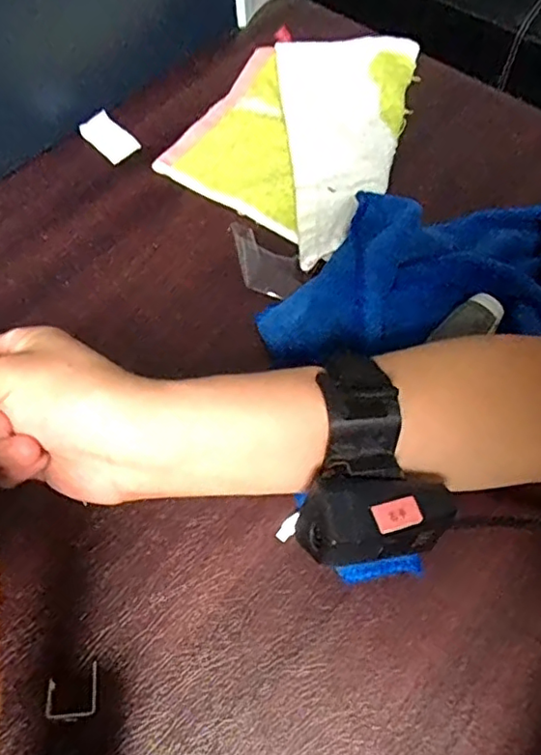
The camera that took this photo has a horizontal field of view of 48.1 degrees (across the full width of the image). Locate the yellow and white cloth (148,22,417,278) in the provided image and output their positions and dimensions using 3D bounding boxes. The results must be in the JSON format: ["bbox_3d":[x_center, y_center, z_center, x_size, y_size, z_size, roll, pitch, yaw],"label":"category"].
[{"bbox_3d":[0.032,-0.208,0.503,0.179,0.031,0.244,29,65,17],"label":"yellow and white cloth"}]

